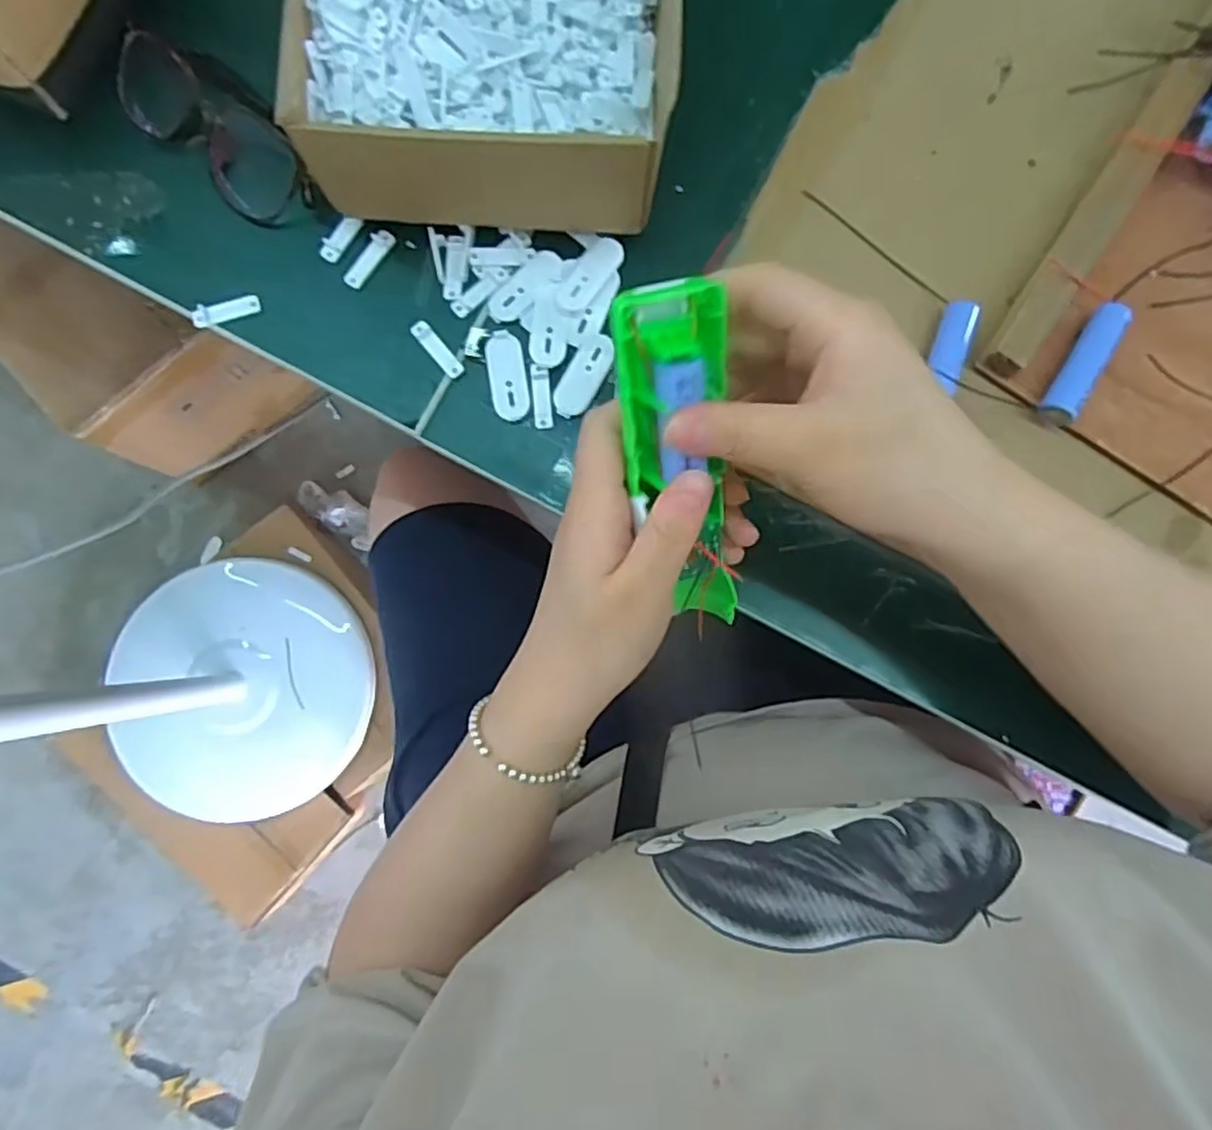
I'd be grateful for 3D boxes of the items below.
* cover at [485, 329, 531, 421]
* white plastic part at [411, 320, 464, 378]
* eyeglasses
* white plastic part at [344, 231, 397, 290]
[{"bbox_3d":[-0.055,-0.106,0.389,0.021,0.004,0.050,-8,84,0],"label":"cover"},{"bbox_3d":[-0.094,-0.121,0.388,0.010,0.004,0.039,-39,85,-3],"label":"white plastic part"},{"bbox_3d":[-0.213,-0.244,0.387,0.129,0.033,0.057,41,86,5],"label":"eyeglasses"},{"bbox_3d":[-0.134,-0.173,0.393,0.013,0.004,0.038,36,86,5],"label":"white plastic part"}]

